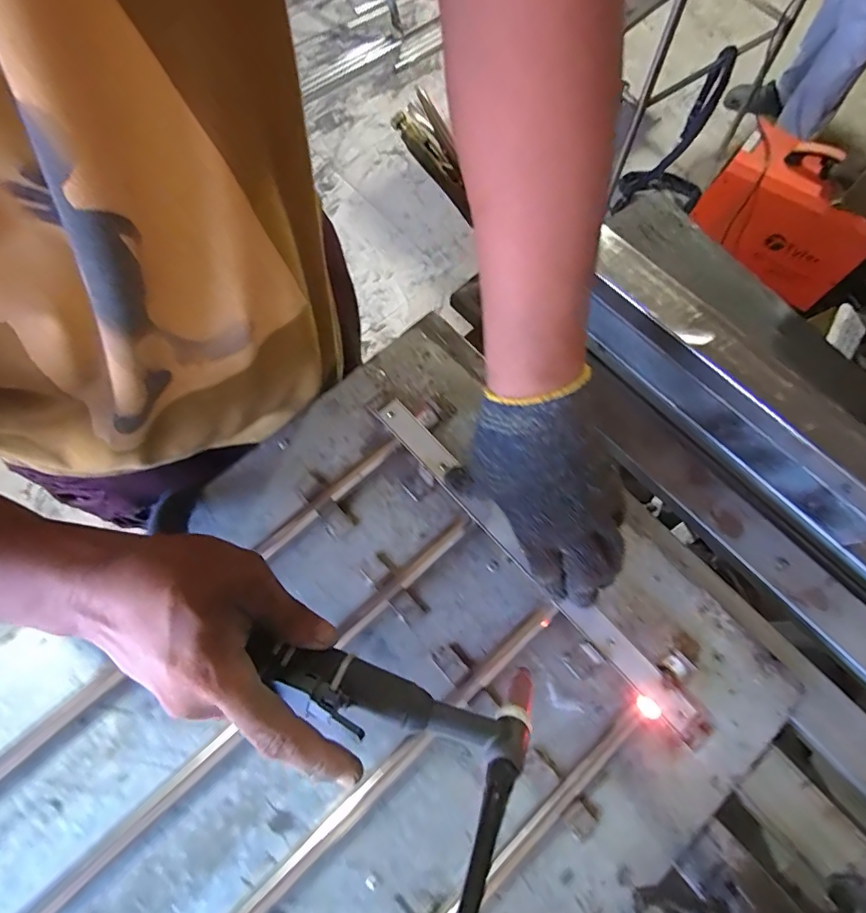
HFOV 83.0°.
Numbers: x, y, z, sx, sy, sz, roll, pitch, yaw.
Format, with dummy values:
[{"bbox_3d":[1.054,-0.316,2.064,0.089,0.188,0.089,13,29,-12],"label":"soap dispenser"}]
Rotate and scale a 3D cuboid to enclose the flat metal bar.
[{"bbox_3d":[0.075,0.079,0.417,0.024,0.009,0.354,-40,74,-13],"label":"flat metal bar"}]

